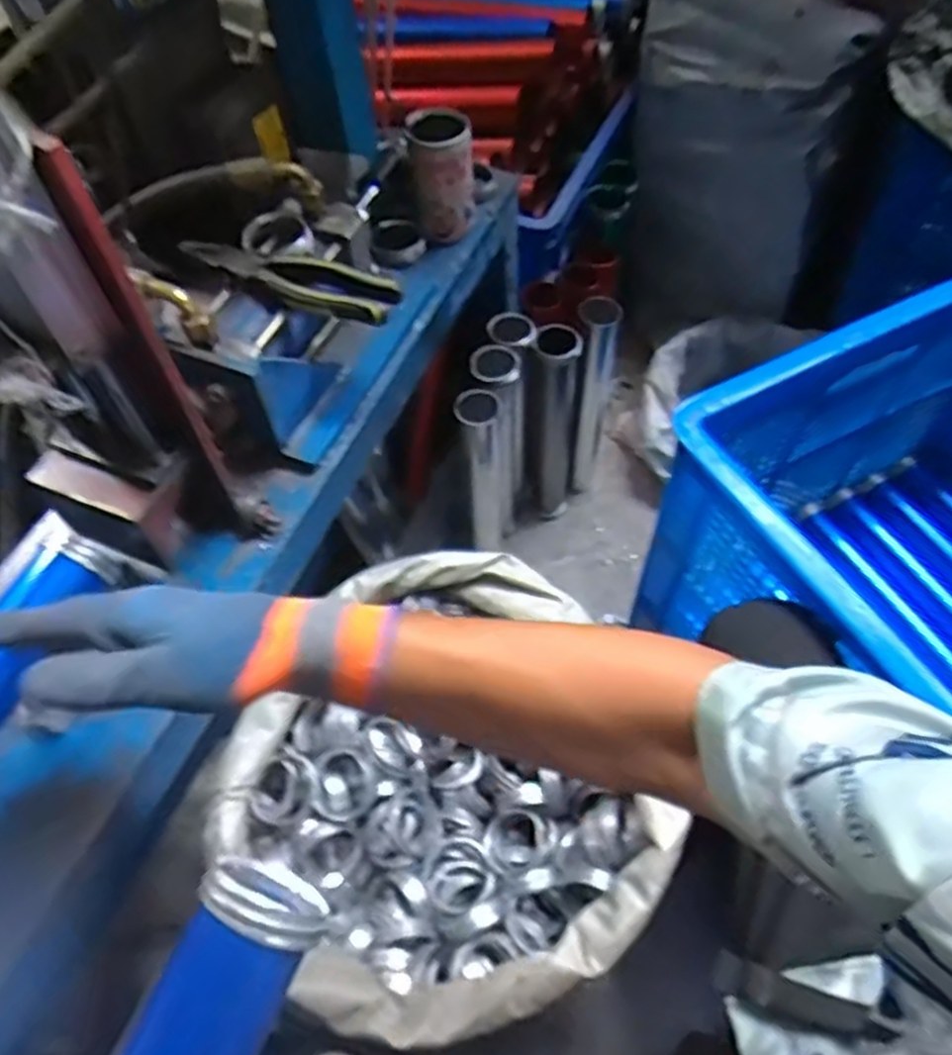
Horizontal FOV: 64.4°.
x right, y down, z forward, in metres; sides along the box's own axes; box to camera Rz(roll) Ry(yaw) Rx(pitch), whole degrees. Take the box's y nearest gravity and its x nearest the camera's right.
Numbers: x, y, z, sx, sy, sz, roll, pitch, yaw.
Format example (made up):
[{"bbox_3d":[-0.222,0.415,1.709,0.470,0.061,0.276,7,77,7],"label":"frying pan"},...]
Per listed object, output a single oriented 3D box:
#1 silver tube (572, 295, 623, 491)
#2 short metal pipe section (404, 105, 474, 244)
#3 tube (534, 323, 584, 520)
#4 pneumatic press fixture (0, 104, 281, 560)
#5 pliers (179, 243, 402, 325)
[{"bbox_3d":[0.157,-0.172,1.041,0.048,0.314,0.059,10,59,8],"label":"silver tube"},{"bbox_3d":[-0.037,-0.353,0.759,0.064,0.104,0.064,-1,58,2],"label":"short metal pipe section"},{"bbox_3d":[0.103,-0.129,1.023,0.059,0.329,0.051,6,58,6],"label":"tube"},{"bbox_3d":[-0.241,-0.089,0.470,0.111,0.343,0.105,33,65,20],"label":"pneumatic press fixture"},{"bbox_3d":[-0.156,-0.209,0.632,0.191,0.024,0.044,16,60,12],"label":"pliers"}]

